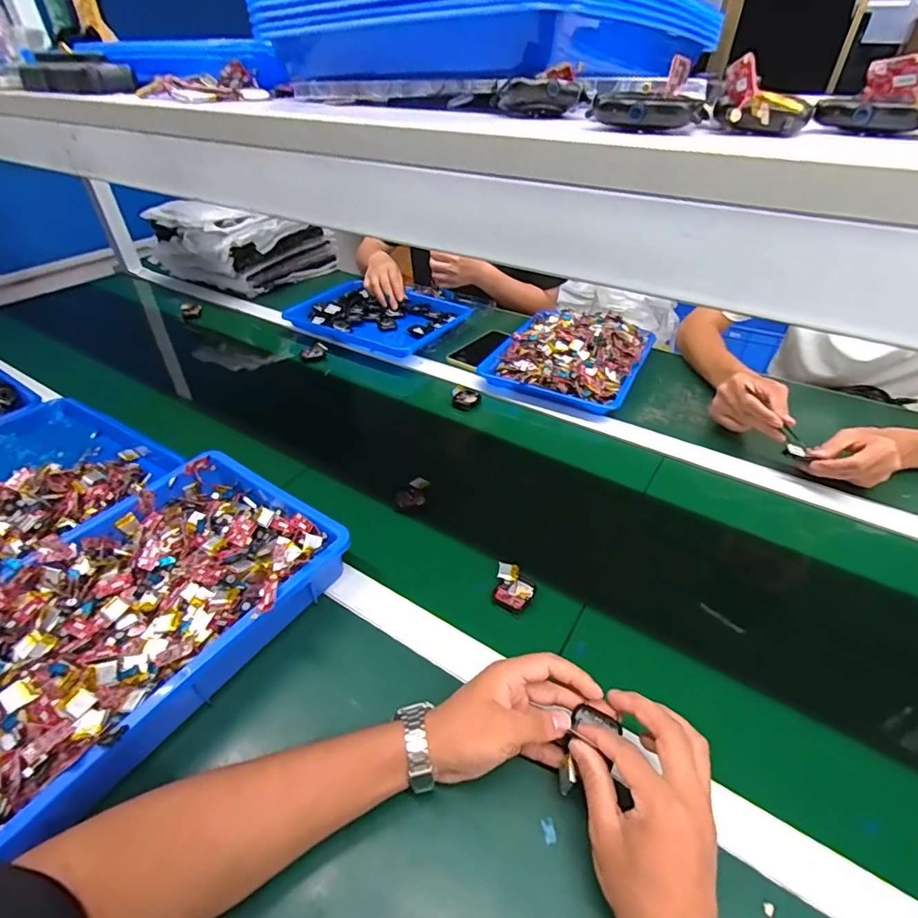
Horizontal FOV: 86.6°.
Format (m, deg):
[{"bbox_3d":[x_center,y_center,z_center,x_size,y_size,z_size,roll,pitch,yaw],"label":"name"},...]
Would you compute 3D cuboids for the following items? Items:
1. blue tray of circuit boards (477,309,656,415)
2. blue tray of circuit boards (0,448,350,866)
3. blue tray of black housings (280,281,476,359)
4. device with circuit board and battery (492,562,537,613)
[{"bbox_3d":[0.201,-0.195,0.886,0.252,0.059,0.278,19,44,22],"label":"blue tray of circuit boards"},{"bbox_3d":[-0.306,0.145,0.445,0.229,0.053,0.367,24,46,26],"label":"blue tray of circuit boards"},{"bbox_3d":[-0.164,-0.306,1.034,0.318,0.040,0.248,21,45,24],"label":"blue tray of black housings"},{"bbox_3d":[0.058,0.137,0.521,0.045,0.013,0.047,18,43,20],"label":"device with circuit board and battery"}]

